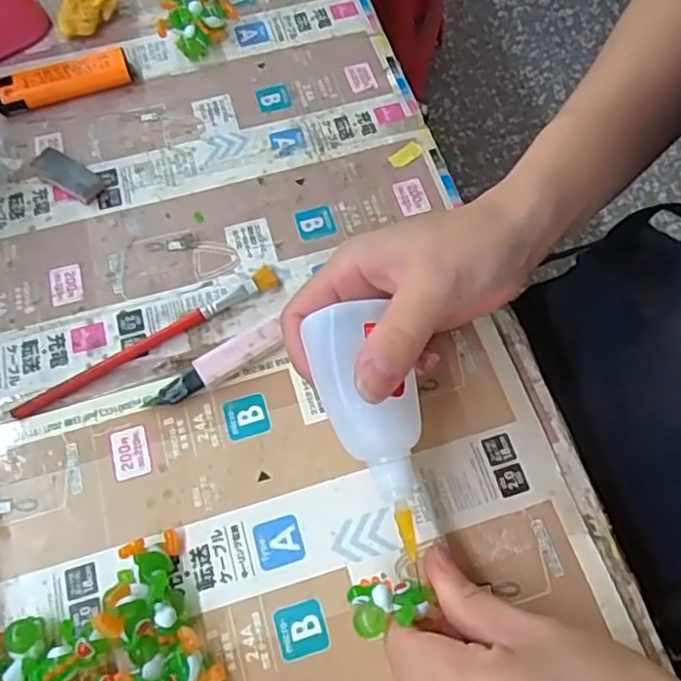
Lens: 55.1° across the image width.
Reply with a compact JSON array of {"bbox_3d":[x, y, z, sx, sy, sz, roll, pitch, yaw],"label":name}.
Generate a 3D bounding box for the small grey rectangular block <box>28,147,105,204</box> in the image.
[{"bbox_3d":[-0.153,-0.093,0.366,0.043,0.008,0.017,31,68,15],"label":"small grey rectangular block"}]

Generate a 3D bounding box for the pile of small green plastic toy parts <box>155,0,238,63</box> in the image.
[{"bbox_3d":[-0.091,-0.204,0.411,0.045,0.020,0.056,3,64,2],"label":"pile of small green plastic toy parts"}]

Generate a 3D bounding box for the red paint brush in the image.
[{"bbox_3d":[-0.094,-0.001,0.323,0.140,0.006,0.012,-29,67,-13],"label":"red paint brush"}]

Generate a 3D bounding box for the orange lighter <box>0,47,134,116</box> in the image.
[{"bbox_3d":[-0.166,-0.154,0.389,0.080,0.017,0.016,-21,66,-9],"label":"orange lighter"}]

